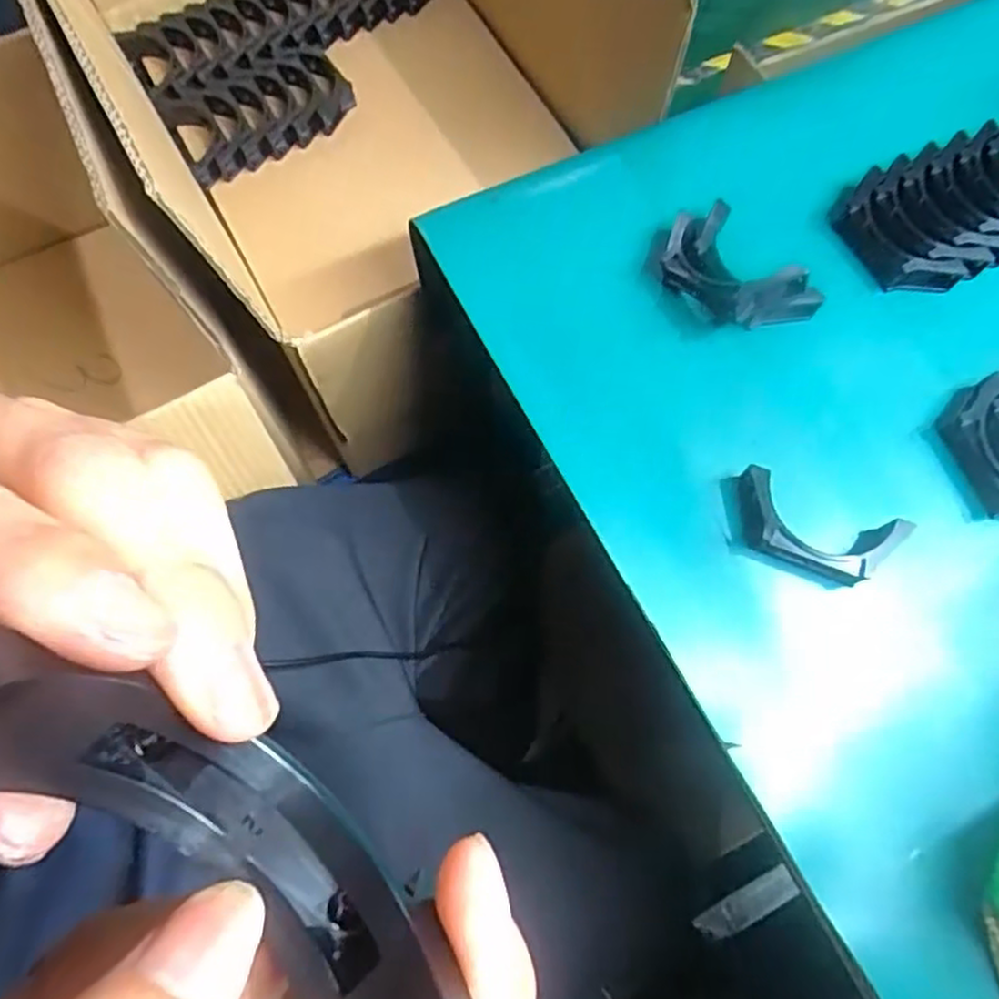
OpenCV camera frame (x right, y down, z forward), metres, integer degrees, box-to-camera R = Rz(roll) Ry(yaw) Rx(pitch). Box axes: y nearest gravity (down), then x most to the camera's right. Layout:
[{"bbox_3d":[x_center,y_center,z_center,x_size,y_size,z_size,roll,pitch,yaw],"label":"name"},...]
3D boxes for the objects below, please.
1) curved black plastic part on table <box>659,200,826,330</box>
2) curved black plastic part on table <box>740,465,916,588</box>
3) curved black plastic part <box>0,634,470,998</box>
[{"bbox_3d":[0.145,-0.144,0.445,0.065,0.043,0.101,-37,76,-11],"label":"curved black plastic part on table"},{"bbox_3d":[0.176,0.017,0.402,0.090,0.023,0.043,24,74,7],"label":"curved black plastic part on table"},{"bbox_3d":[-0.040,0.053,0.094,0.090,0.036,0.026,44,87,-3],"label":"curved black plastic part"}]

